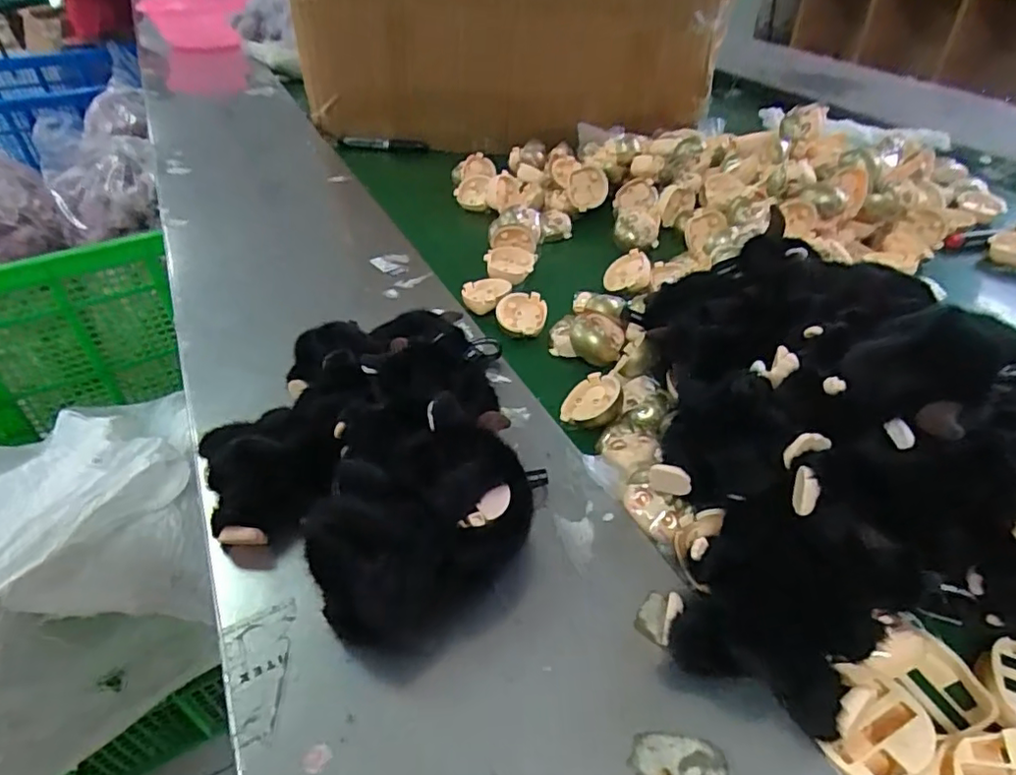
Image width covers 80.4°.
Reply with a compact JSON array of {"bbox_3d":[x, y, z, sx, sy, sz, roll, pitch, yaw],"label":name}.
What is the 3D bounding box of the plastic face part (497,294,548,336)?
[{"bbox_3d":[0.013,-0.069,0.564,0.046,0.013,0.047,2,60,-2],"label":"plastic face part"}]

